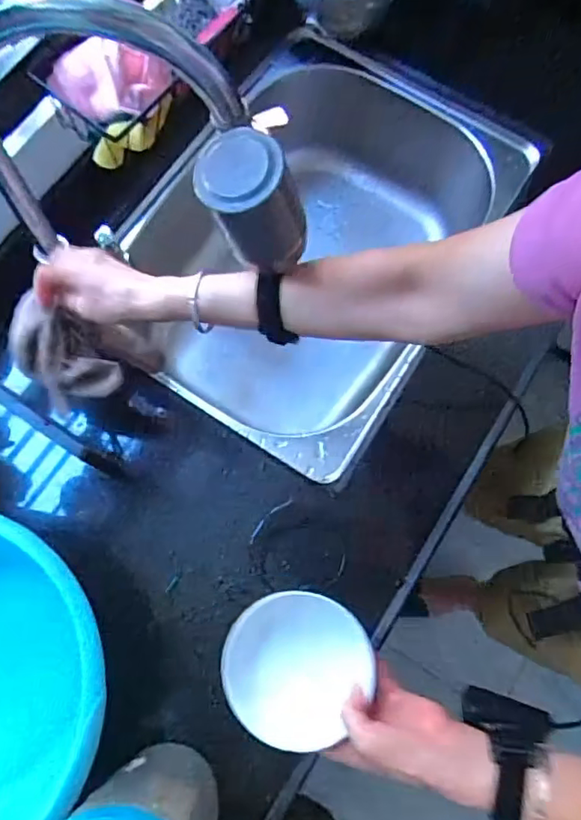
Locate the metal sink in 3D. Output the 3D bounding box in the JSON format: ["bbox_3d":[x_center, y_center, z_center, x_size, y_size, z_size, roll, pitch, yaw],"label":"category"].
[{"bbox_3d":[0.028,-0.206,0.831,0.389,0.239,0.538,32,76,7],"label":"metal sink"}]

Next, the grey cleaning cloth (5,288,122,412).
[{"bbox_3d":[-0.223,-0.054,0.560,0.118,0.050,0.077,44,78,10],"label":"grey cleaning cloth"}]

